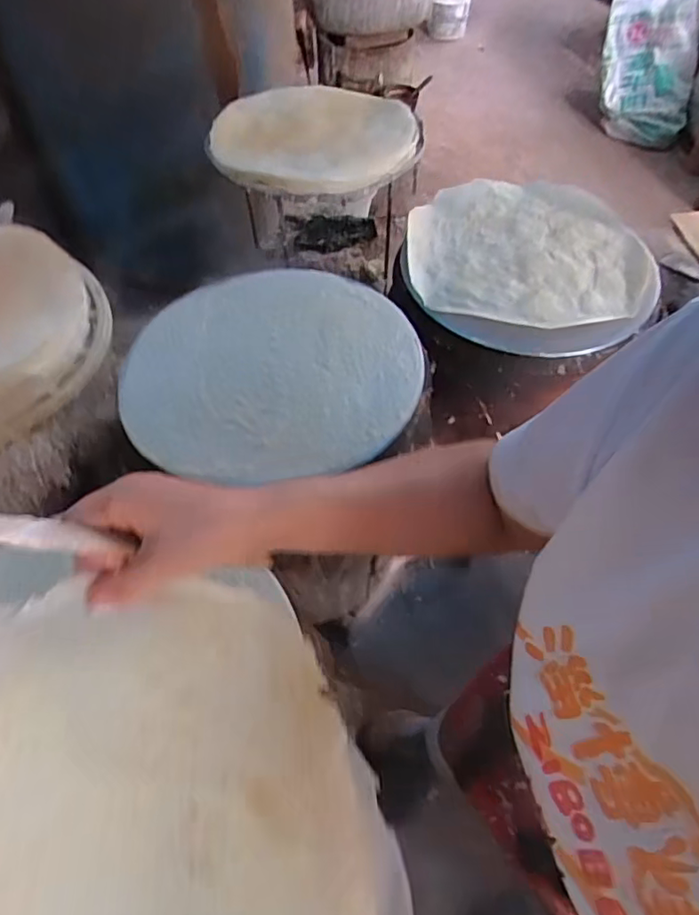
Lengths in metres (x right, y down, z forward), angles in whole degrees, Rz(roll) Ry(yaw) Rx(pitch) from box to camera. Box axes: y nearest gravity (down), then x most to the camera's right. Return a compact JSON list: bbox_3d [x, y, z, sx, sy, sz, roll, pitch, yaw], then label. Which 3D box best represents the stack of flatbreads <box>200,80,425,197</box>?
[{"bbox_3d":[-0.065,-0.591,1.060,0.372,0.046,0.368,-32,60,-20],"label":"stack of flatbreads"}]

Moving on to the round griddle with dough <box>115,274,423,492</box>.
[{"bbox_3d":[-0.096,-0.121,0.724,0.355,0.017,0.345,-5,55,-2],"label":"round griddle with dough"}]

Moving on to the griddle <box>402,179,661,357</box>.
[{"bbox_3d":[0.270,-0.303,0.871,0.357,0.032,0.371,-1,55,1],"label":"griddle"}]

